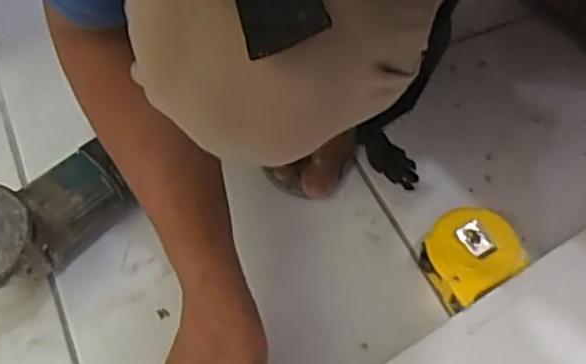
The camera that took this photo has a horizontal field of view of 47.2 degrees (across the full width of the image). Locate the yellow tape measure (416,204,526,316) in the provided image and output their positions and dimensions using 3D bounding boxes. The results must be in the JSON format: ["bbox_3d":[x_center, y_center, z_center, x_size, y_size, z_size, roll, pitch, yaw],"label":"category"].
[{"bbox_3d":[0.151,0.062,0.575,0.076,0.046,0.071,-26,60,-16],"label":"yellow tape measure"}]

